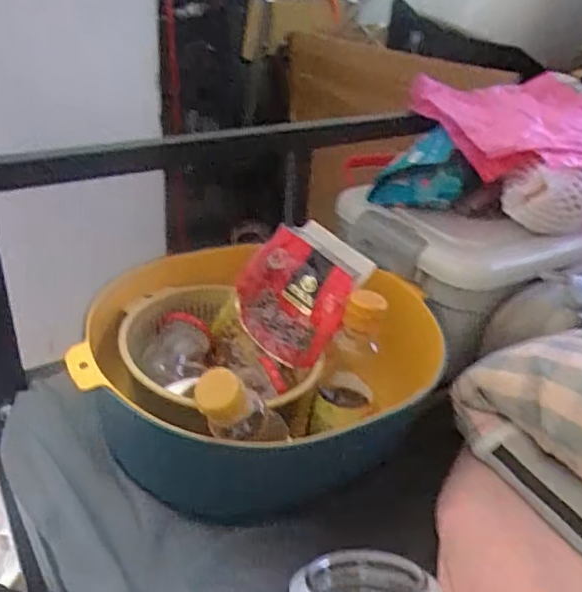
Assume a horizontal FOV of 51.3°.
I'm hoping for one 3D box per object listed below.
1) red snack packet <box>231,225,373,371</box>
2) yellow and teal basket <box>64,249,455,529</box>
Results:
[{"bbox_3d":[0.003,-0.006,0.528,0.112,0.111,0.025,38,4,37],"label":"red snack packet"},{"bbox_3d":[-0.049,0.054,0.497,0.243,0.142,0.249,-18,36,-32],"label":"yellow and teal basket"}]

